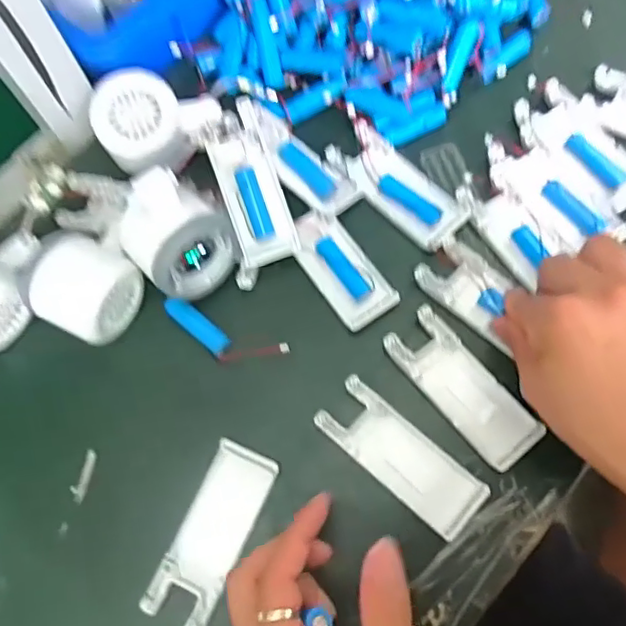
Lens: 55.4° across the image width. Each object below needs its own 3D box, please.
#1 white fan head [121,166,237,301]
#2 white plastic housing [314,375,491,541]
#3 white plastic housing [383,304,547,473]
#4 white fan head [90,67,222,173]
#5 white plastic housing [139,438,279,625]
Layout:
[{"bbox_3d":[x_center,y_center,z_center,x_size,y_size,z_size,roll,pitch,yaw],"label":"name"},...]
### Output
[{"bbox_3d":[-0.081,-0.046,0.372,0.064,0.086,0.053,-39,75,-9],"label":"white fan head"},{"bbox_3d":[0.053,0.086,0.361,0.104,0.012,0.039,40,78,13],"label":"white plastic housing"},{"bbox_3d":[0.093,0.044,0.369,0.039,0.012,0.104,-38,75,-9],"label":"white plastic housing"},{"bbox_3d":[-0.104,-0.128,0.405,0.078,0.042,0.061,-12,73,-1],"label":"white fan head"},{"bbox_3d":[-0.059,0.132,0.356,0.039,0.010,0.104,24,75,9],"label":"white plastic housing"}]

